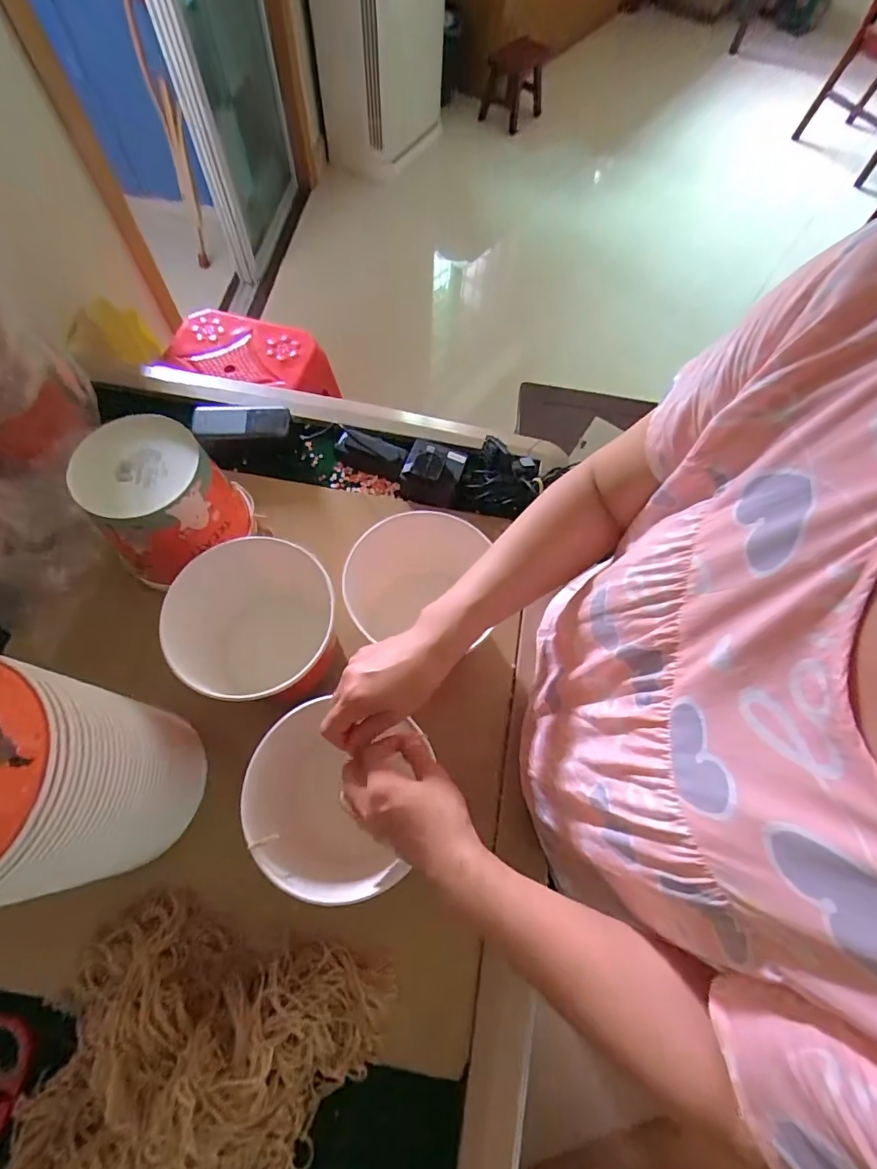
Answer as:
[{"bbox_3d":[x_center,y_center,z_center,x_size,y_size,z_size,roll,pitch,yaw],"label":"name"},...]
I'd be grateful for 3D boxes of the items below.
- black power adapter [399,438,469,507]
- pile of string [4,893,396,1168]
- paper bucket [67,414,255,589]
[{"bbox_3d":[-0.006,-0.154,0.685,0.081,0.045,0.080,16,67,4],"label":"black power adapter"},{"bbox_3d":[-0.211,0.426,0.406,0.265,0.094,0.271,22,68,7],"label":"pile of string"},{"bbox_3d":[-0.304,-0.091,0.583,0.137,0.158,0.130,-14,68,-9],"label":"paper bucket"}]

